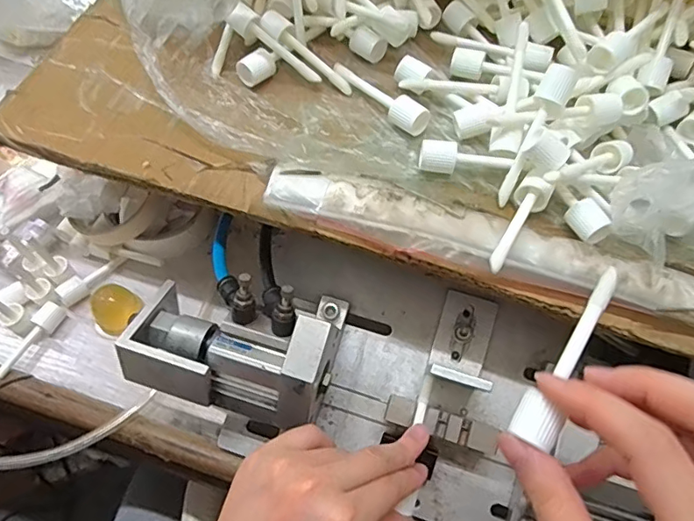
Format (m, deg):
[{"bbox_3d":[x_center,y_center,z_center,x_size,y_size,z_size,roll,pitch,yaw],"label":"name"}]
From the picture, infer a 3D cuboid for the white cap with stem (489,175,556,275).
[{"bbox_3d":[0.092,-0.021,0.287,0.018,0.017,0.077,31,65,16],"label":"white cap with stem"}]

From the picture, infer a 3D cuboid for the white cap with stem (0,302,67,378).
[{"bbox_3d":[-0.246,0.062,0.407,0.014,0.016,0.064,26,64,14],"label":"white cap with stem"}]

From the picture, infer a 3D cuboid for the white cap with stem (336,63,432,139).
[{"bbox_3d":[0.020,-0.111,0.344,0.020,0.020,0.080,-35,66,-18],"label":"white cap with stem"}]

